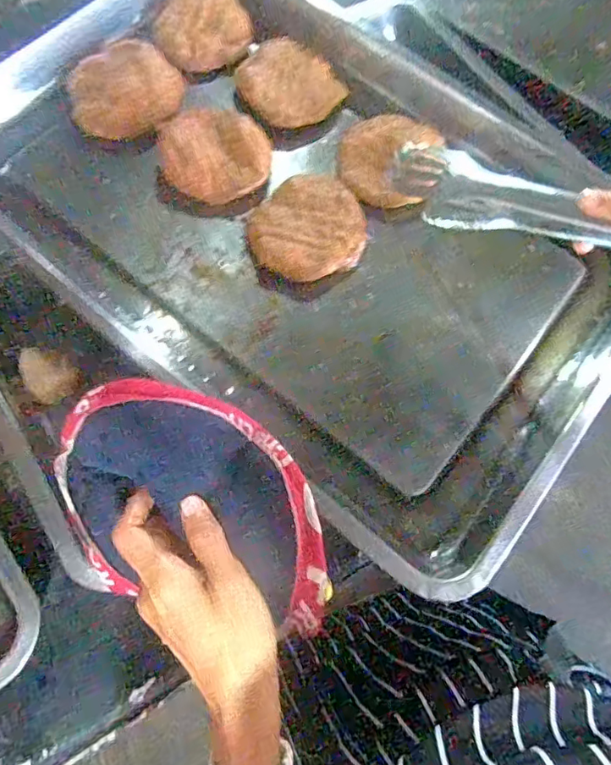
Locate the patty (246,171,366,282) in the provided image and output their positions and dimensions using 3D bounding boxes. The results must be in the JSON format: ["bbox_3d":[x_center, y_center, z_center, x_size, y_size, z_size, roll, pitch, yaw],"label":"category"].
[{"bbox_3d":[0.001,-0.138,0.471,0.100,0.016,0.097,-18,70,-9],"label":"patty"}]

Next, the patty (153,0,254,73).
[{"bbox_3d":[-0.104,-0.361,0.534,0.094,0.021,0.097,-14,70,-8],"label":"patty"}]

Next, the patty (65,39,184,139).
[{"bbox_3d":[-0.170,-0.280,0.501,0.103,0.017,0.101,-16,70,-8],"label":"patty"}]

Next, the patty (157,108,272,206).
[{"bbox_3d":[-0.084,-0.212,0.485,0.102,0.014,0.094,1,69,-2],"label":"patty"}]

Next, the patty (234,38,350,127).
[{"bbox_3d":[-0.015,-0.294,0.521,0.090,0.021,0.094,1,69,-2],"label":"patty"}]

